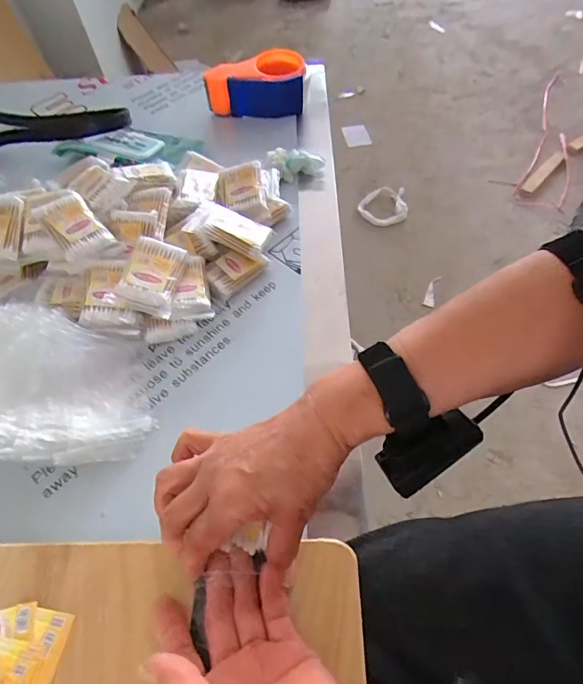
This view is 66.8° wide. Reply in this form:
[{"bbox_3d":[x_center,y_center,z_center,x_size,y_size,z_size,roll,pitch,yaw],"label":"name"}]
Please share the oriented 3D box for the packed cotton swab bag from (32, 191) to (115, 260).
[{"bbox_3d":[-0.241,-0.131,0.485,0.052,0.019,0.091,-36,77,-29],"label":"packed cotton swab bag"}]

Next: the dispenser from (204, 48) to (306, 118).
[{"bbox_3d":[-0.056,-0.417,0.710,0.152,0.067,0.098,3,58,6],"label":"dispenser"}]

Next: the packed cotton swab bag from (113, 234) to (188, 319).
[{"bbox_3d":[-0.148,-0.072,0.470,0.057,0.016,0.085,15,63,-11],"label":"packed cotton swab bag"}]

